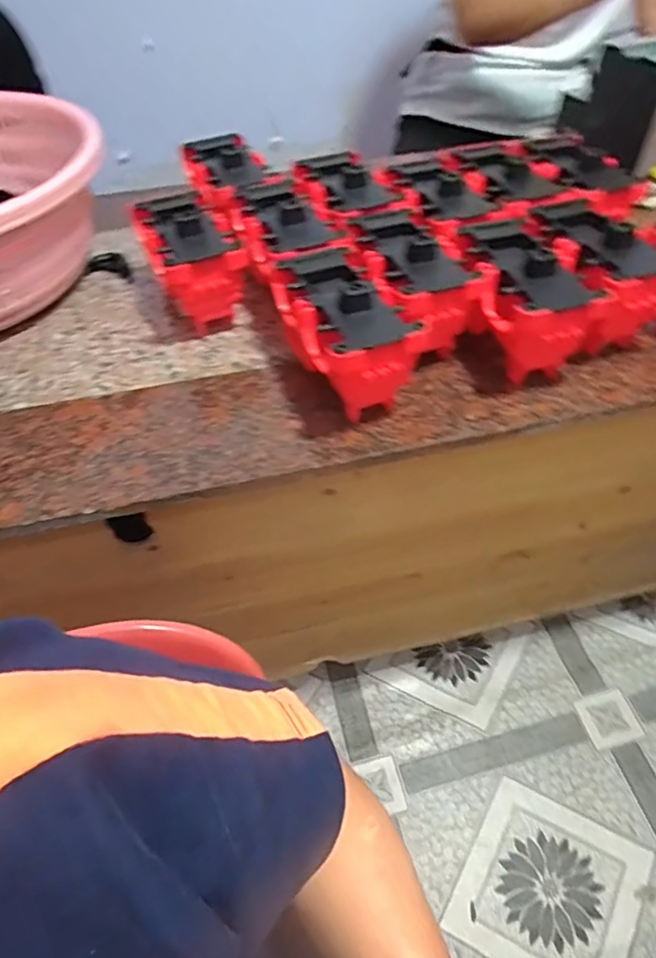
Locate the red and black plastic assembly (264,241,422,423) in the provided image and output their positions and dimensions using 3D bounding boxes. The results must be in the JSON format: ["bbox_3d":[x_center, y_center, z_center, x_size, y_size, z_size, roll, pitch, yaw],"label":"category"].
[{"bbox_3d":[0.010,-0.131,0.482,0.081,0.089,0.158,-19,52,-14],"label":"red and black plastic assembly"}]

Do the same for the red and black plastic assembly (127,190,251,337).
[{"bbox_3d":[-0.139,-0.217,0.574,0.072,0.098,0.144,-24,53,-17],"label":"red and black plastic assembly"}]

